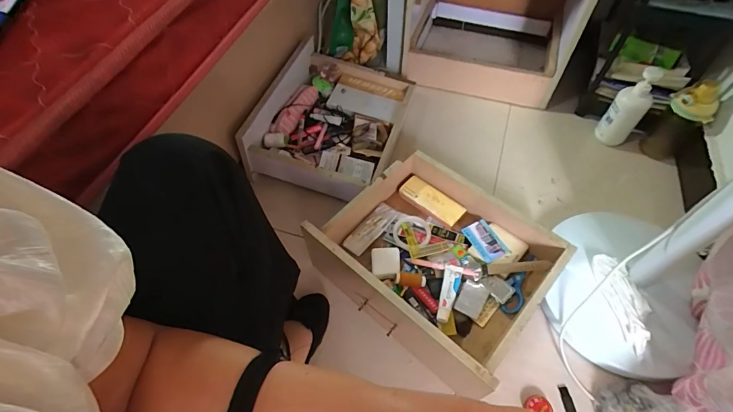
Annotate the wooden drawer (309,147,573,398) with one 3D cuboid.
[{"bbox_3d":[0.139,0.077,0.710,0.366,0.134,0.326,37,64,23],"label":"wooden drawer"}]

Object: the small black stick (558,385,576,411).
[{"bbox_3d":[0.342,0.331,0.650,0.016,0.004,0.046,-4,56,-2],"label":"small black stick"}]

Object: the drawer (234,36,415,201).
[{"bbox_3d":[-0.078,-0.224,0.930,0.314,0.124,0.398,14,57,10],"label":"drawer"}]

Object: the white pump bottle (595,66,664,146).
[{"bbox_3d":[0.628,-0.231,0.917,0.073,0.195,0.063,38,64,23],"label":"white pump bottle"}]

